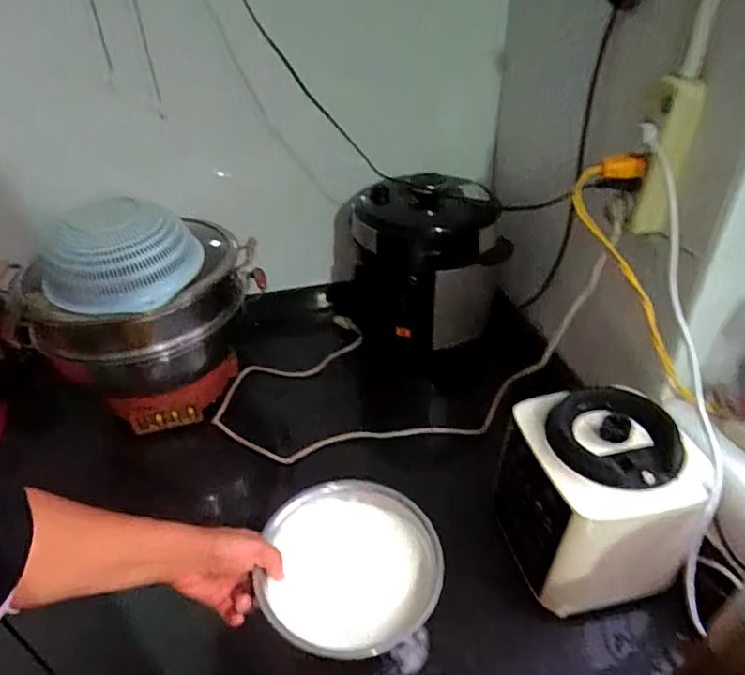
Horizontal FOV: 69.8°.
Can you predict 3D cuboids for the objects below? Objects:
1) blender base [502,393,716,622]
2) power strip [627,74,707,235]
[{"bbox_3d":[0.259,0.182,0.641,0.175,0.185,0.191,-13,38,-13],"label":"blender base"},{"bbox_3d":[0.323,-0.192,0.592,0.044,0.174,0.028,17,41,23],"label":"power strip"}]

